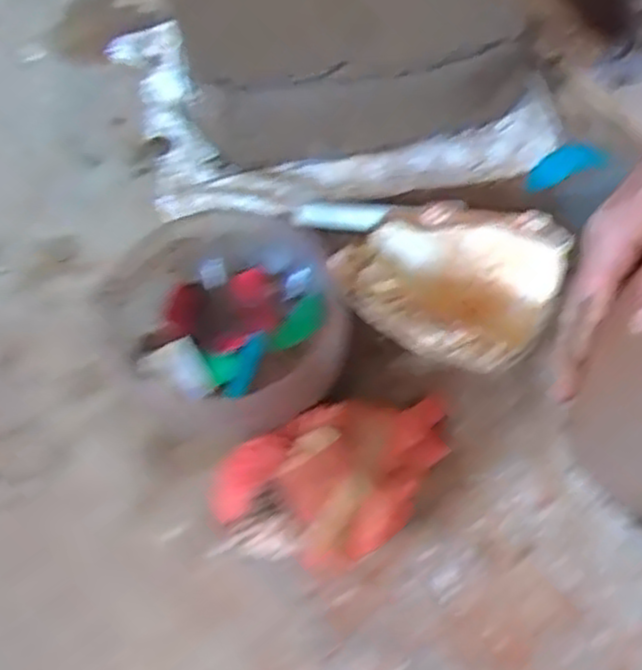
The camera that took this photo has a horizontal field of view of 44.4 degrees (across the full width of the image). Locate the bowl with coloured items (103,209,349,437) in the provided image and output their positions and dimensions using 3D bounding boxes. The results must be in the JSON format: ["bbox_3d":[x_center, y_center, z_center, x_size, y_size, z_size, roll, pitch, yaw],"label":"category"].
[{"bbox_3d":[-0.102,-0.007,0.852,0.249,0.119,0.248,-2,58,3],"label":"bowl with coloured items"}]

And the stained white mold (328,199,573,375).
[{"bbox_3d":[0.132,-0.058,0.875,0.234,0.092,0.201,28,65,20],"label":"stained white mold"}]

